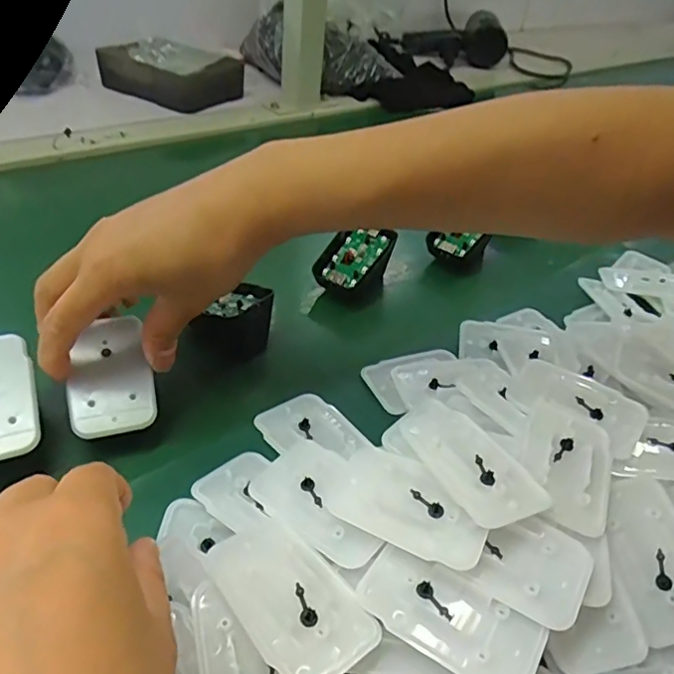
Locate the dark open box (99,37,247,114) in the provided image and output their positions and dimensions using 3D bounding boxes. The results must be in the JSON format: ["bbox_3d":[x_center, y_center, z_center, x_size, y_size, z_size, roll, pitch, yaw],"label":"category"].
[{"bbox_3d":[-0.211,-0.339,0.715,0.159,0.039,0.118,27,42,22],"label":"dark open box"}]

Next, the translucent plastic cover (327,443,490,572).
[{"bbox_3d":[0.031,0.072,0.246,0.070,0.007,0.042,16,47,28],"label":"translucent plastic cover"}]

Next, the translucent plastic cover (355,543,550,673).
[{"bbox_3d":[0.043,0.107,0.214,0.068,0.005,0.033,26,44,22],"label":"translucent plastic cover"}]

